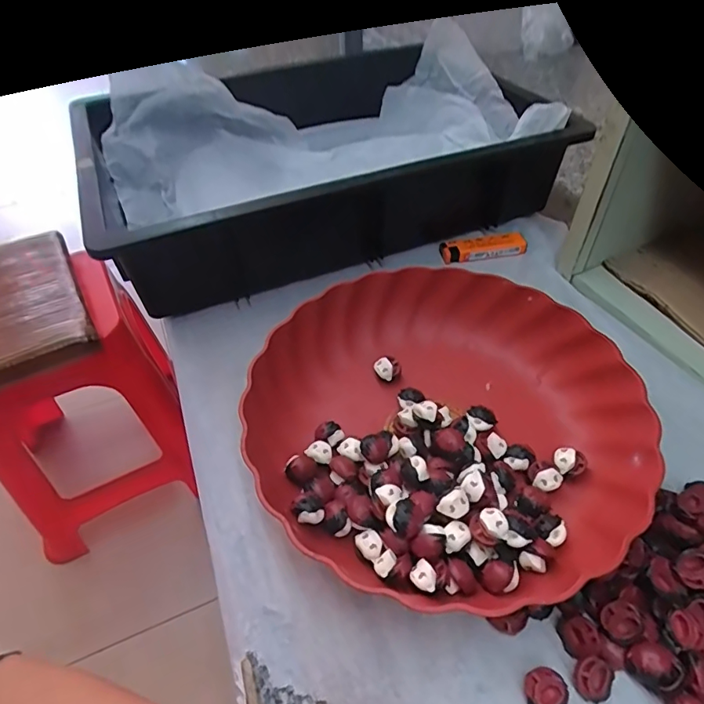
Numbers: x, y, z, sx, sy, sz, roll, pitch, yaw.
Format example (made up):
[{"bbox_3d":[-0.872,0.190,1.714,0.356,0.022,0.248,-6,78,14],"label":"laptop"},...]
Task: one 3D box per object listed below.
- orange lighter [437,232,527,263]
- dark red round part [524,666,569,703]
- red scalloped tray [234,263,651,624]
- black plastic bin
[{"bbox_3d":[0.127,-0.101,0.484,0.083,0.011,0.025,-9,48,-6],"label":"orange lighter"},{"bbox_3d":[0.094,0.164,0.243,0.019,0.007,0.018,-1,48,1],"label":"dark red round part"},{"bbox_3d":[0.059,0.038,0.334,0.237,0.047,0.238,17,51,17],"label":"red scalloped tray"},{"bbox_3d":[-0.043,-0.217,0.540,0.429,0.096,0.321,-21,50,-16],"label":"black plastic bin"}]

